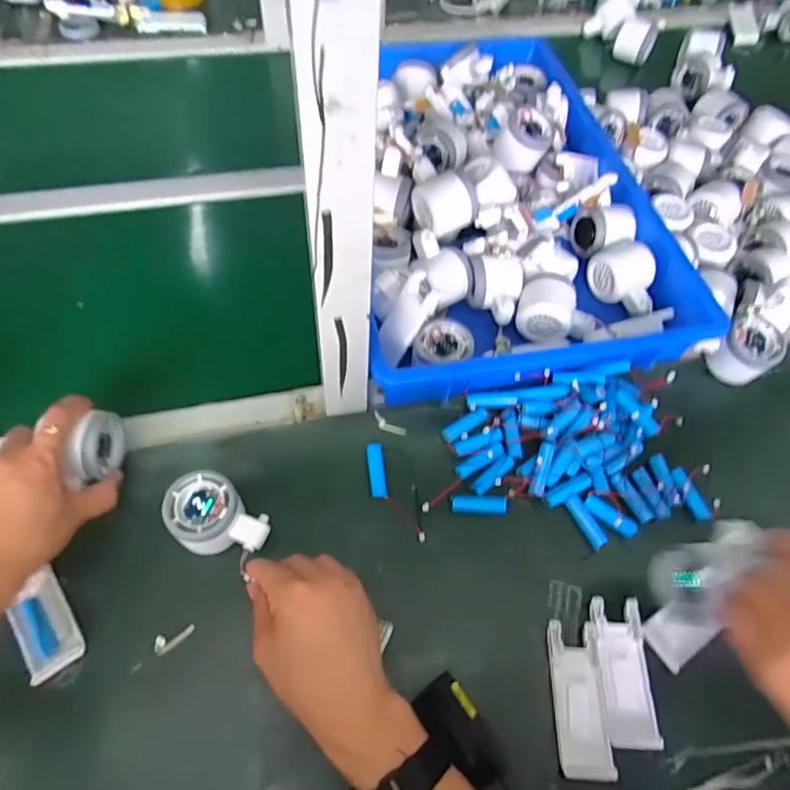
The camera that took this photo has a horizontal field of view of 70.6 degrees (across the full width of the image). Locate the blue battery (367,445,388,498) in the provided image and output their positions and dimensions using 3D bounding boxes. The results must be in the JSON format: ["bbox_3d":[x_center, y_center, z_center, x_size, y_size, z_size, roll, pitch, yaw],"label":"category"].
[{"bbox_3d":[-0.016,0.071,0.516,0.014,0.012,0.053,-4,59,-6],"label":"blue battery"}]

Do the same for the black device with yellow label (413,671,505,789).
[{"bbox_3d":[0.043,0.232,0.382,0.037,0.023,0.067,-15,57,-47],"label":"black device with yellow label"}]

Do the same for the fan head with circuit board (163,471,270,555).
[{"bbox_3d":[-0.151,0.106,0.465,0.081,0.042,0.057,35,62,17],"label":"fan head with circuit board"}]

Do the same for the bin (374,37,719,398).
[{"bbox_3d":[0.106,-0.253,0.666,0.362,0.092,0.535,-9,59,-9],"label":"bin"}]

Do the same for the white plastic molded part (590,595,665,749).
[{"bbox_3d":[0.182,0.218,0.442,0.038,0.007,0.105,3,58,-2],"label":"white plastic molded part"}]

